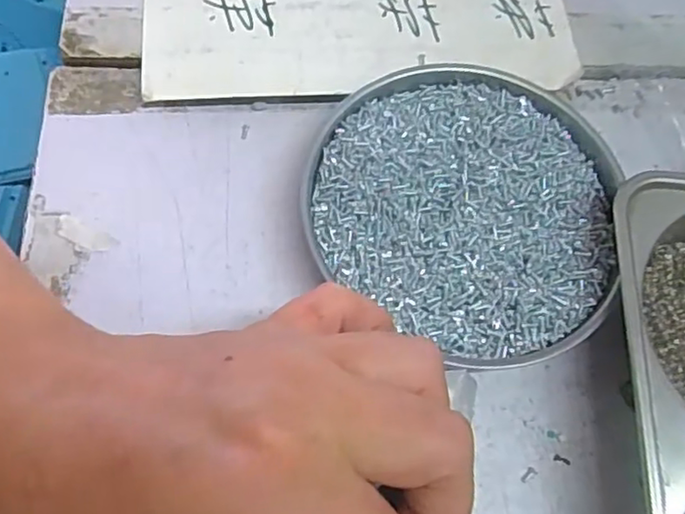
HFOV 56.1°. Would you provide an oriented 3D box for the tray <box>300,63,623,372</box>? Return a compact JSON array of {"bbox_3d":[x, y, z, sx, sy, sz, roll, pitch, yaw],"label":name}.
[{"bbox_3d":[0.055,-0.024,0.279,0.131,0.022,0.125,1,69,-3],"label":"tray"}]

